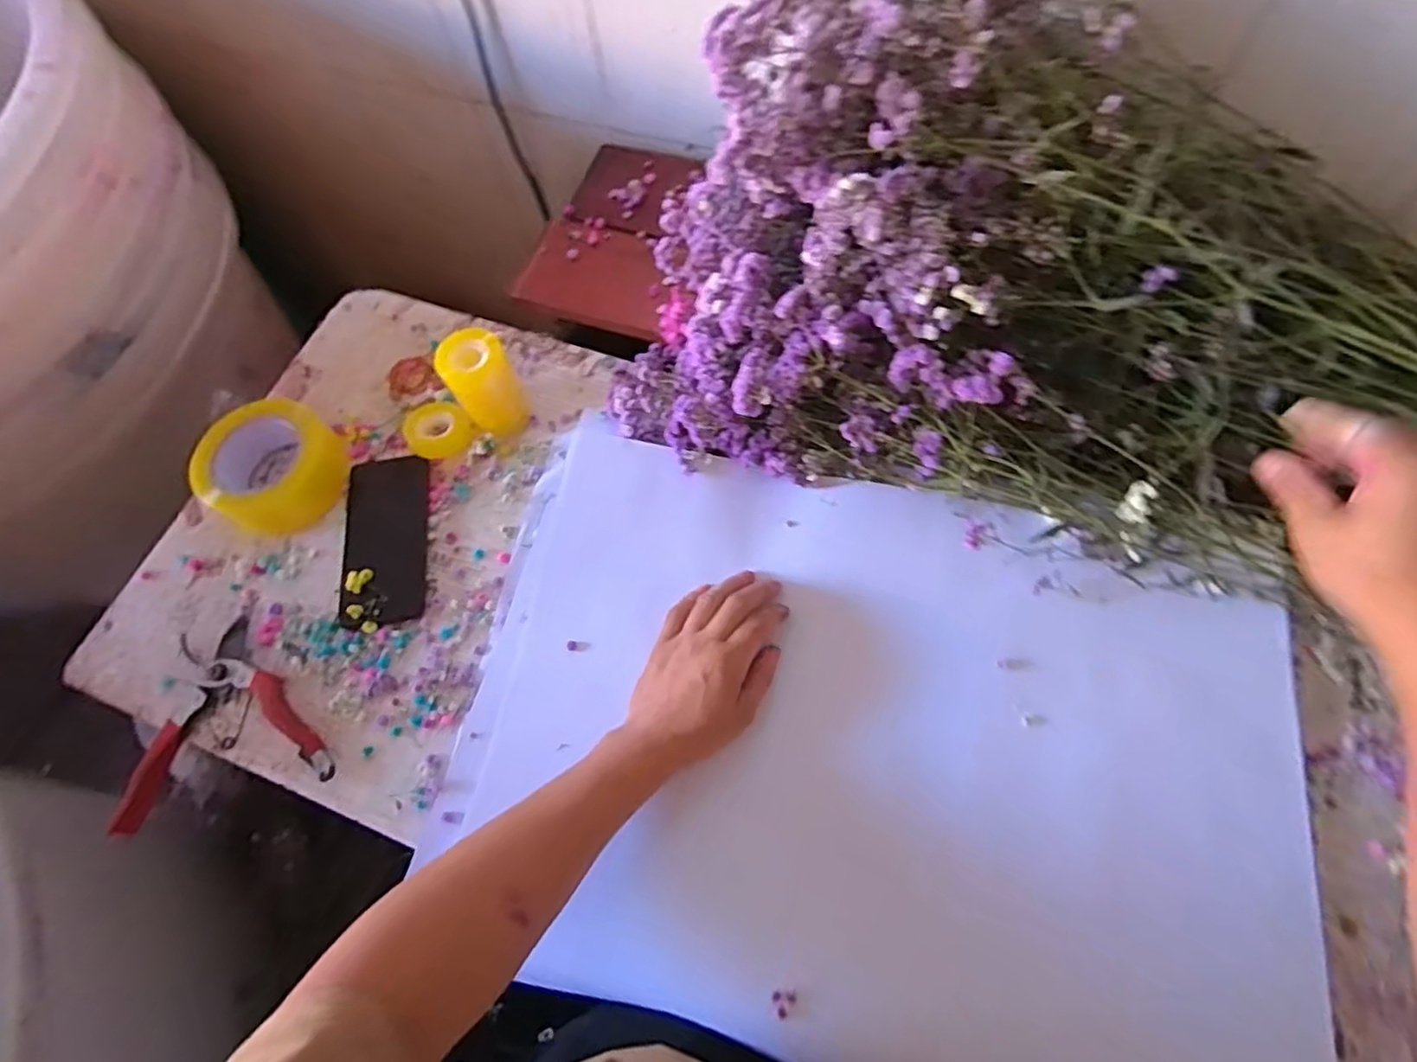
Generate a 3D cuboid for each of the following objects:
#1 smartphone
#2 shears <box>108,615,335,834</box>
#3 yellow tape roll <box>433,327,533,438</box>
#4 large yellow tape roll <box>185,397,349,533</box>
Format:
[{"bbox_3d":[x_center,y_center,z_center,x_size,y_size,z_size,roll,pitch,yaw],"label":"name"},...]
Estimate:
[{"bbox_3d":[-0.293,0.005,0.610,0.075,0.015,0.162,-8,66,-1],"label":"smartphone"},{"bbox_3d":[-0.402,0.148,0.555,0.175,0.024,0.150,-15,67,-3],"label":"shears"},{"bbox_3d":[-0.207,-0.133,0.628,0.056,0.101,0.048,-34,69,-11],"label":"yellow tape roll"},{"bbox_3d":[-0.400,-0.060,0.617,0.110,0.061,0.115,-1,67,3],"label":"large yellow tape roll"}]

